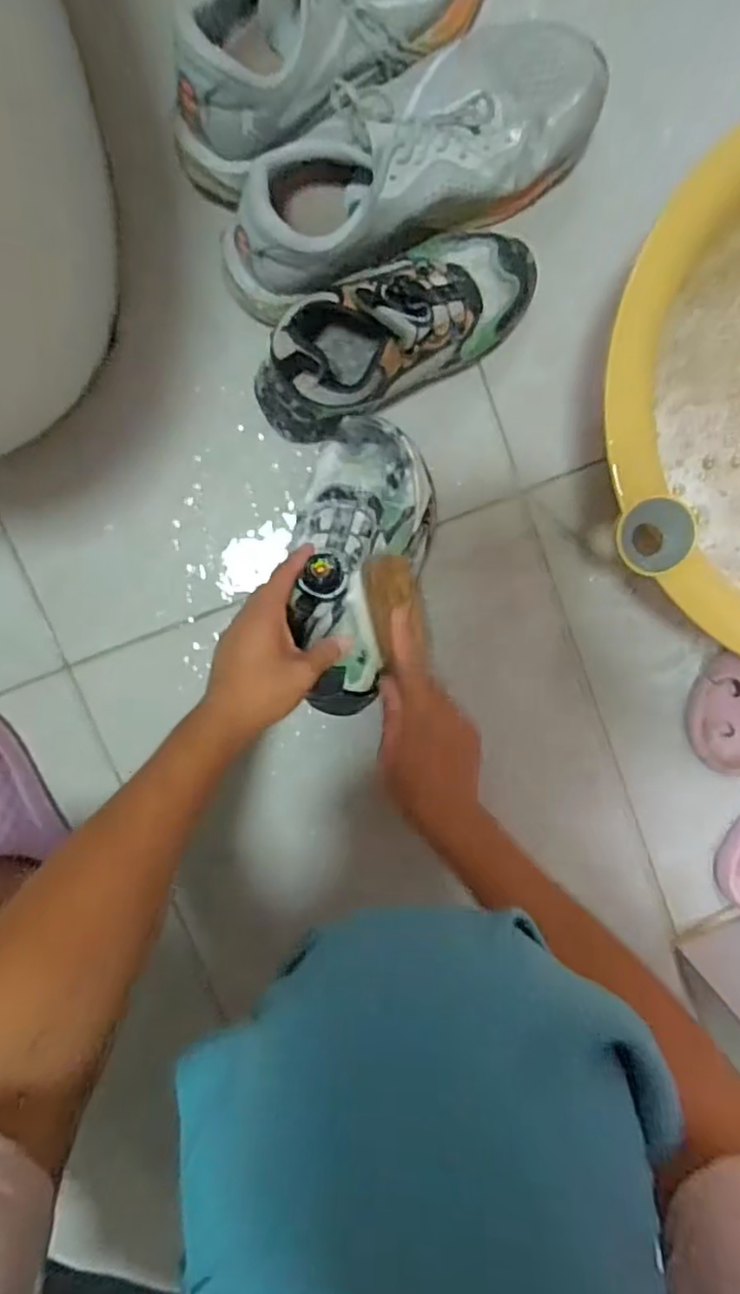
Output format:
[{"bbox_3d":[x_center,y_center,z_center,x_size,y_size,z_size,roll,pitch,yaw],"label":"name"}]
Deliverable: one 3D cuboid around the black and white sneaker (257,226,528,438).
[{"bbox_3d":[0.018,-0.232,0.480,0.215,0.108,0.083,-26,99,1],"label":"black and white sneaker"}]

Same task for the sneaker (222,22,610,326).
[{"bbox_3d":[0.023,-0.336,0.464,0.280,0.114,0.104,-29,98,1],"label":"sneaker"}]

